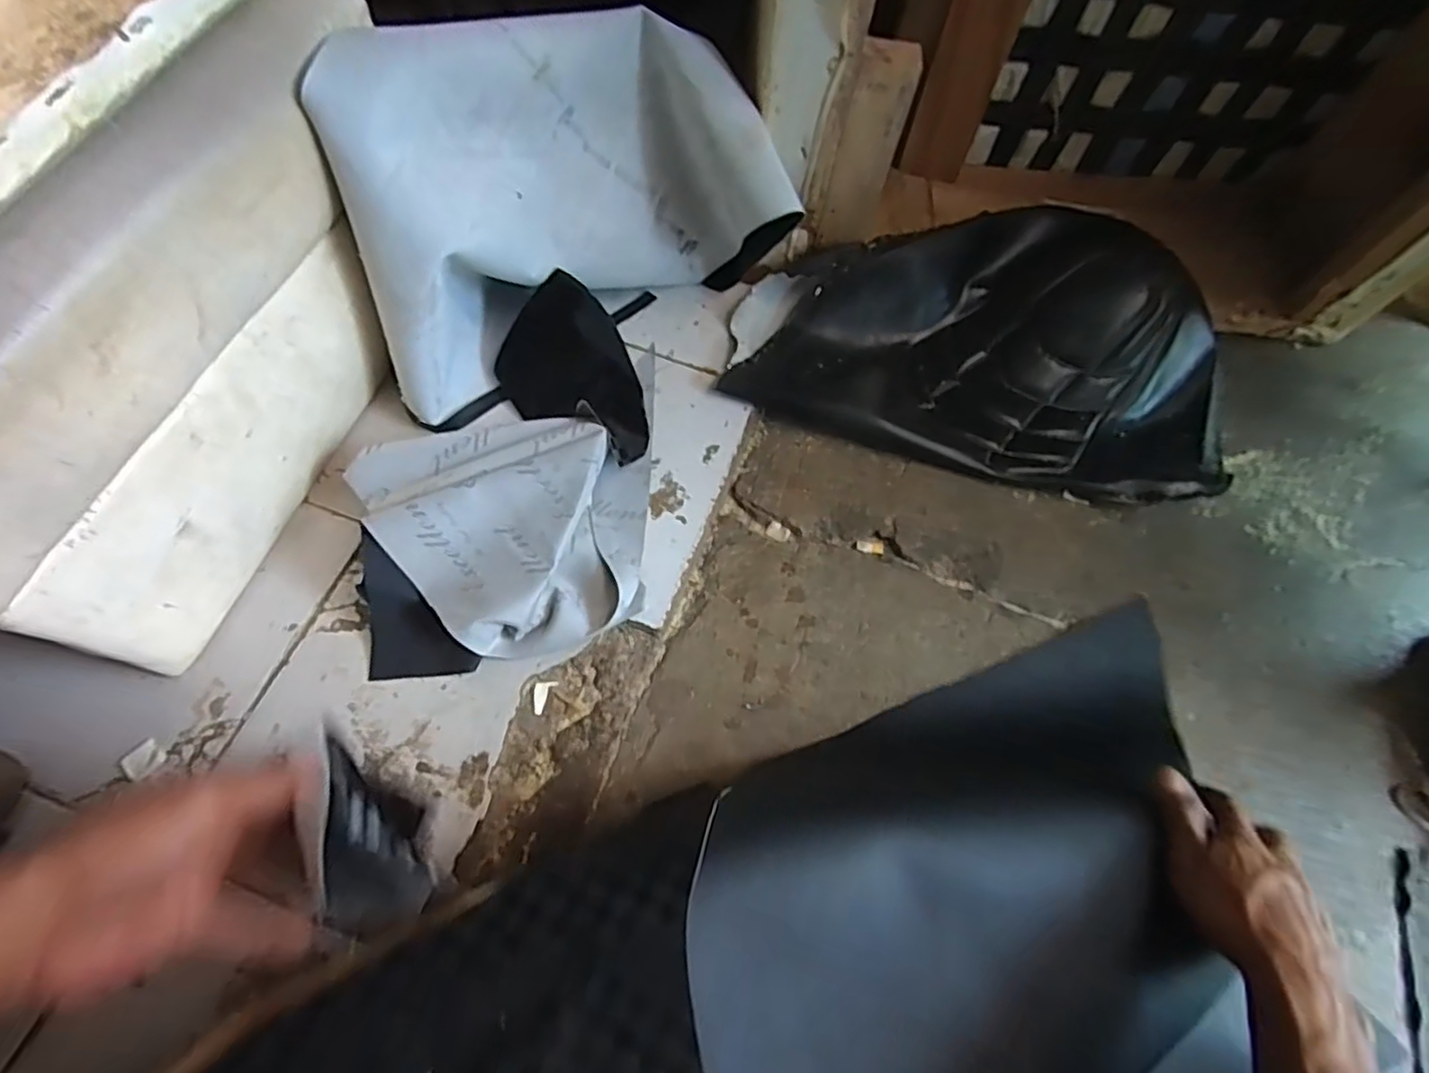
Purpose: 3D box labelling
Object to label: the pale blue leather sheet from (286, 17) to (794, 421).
[{"bbox_3d":[-0.144,-0.306,0.633,0.385,0.267,0.167,-22,69,-12],"label":"pale blue leather sheet"}]

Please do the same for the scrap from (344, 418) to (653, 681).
[{"bbox_3d":[-0.188,-0.001,0.613,0.256,0.061,0.224,-8,66,-6],"label":"scrap"}]

